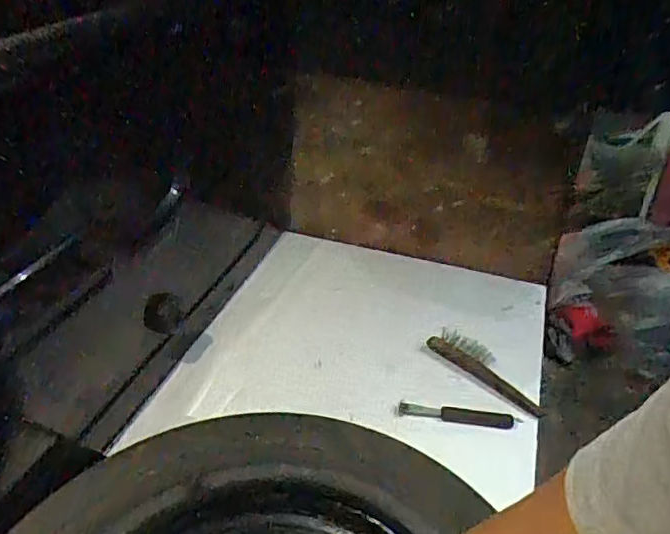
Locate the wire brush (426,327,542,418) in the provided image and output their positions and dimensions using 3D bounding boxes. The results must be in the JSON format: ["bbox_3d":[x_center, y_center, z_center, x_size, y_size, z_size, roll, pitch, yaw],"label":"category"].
[{"bbox_3d":[0.238,0.157,0.917,0.046,0.028,0.202,-25,42,-34],"label":"wire brush"}]

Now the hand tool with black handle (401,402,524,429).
[{"bbox_3d":[0.179,0.216,0.855,0.170,0.013,0.025,5,34,4],"label":"hand tool with black handle"}]

